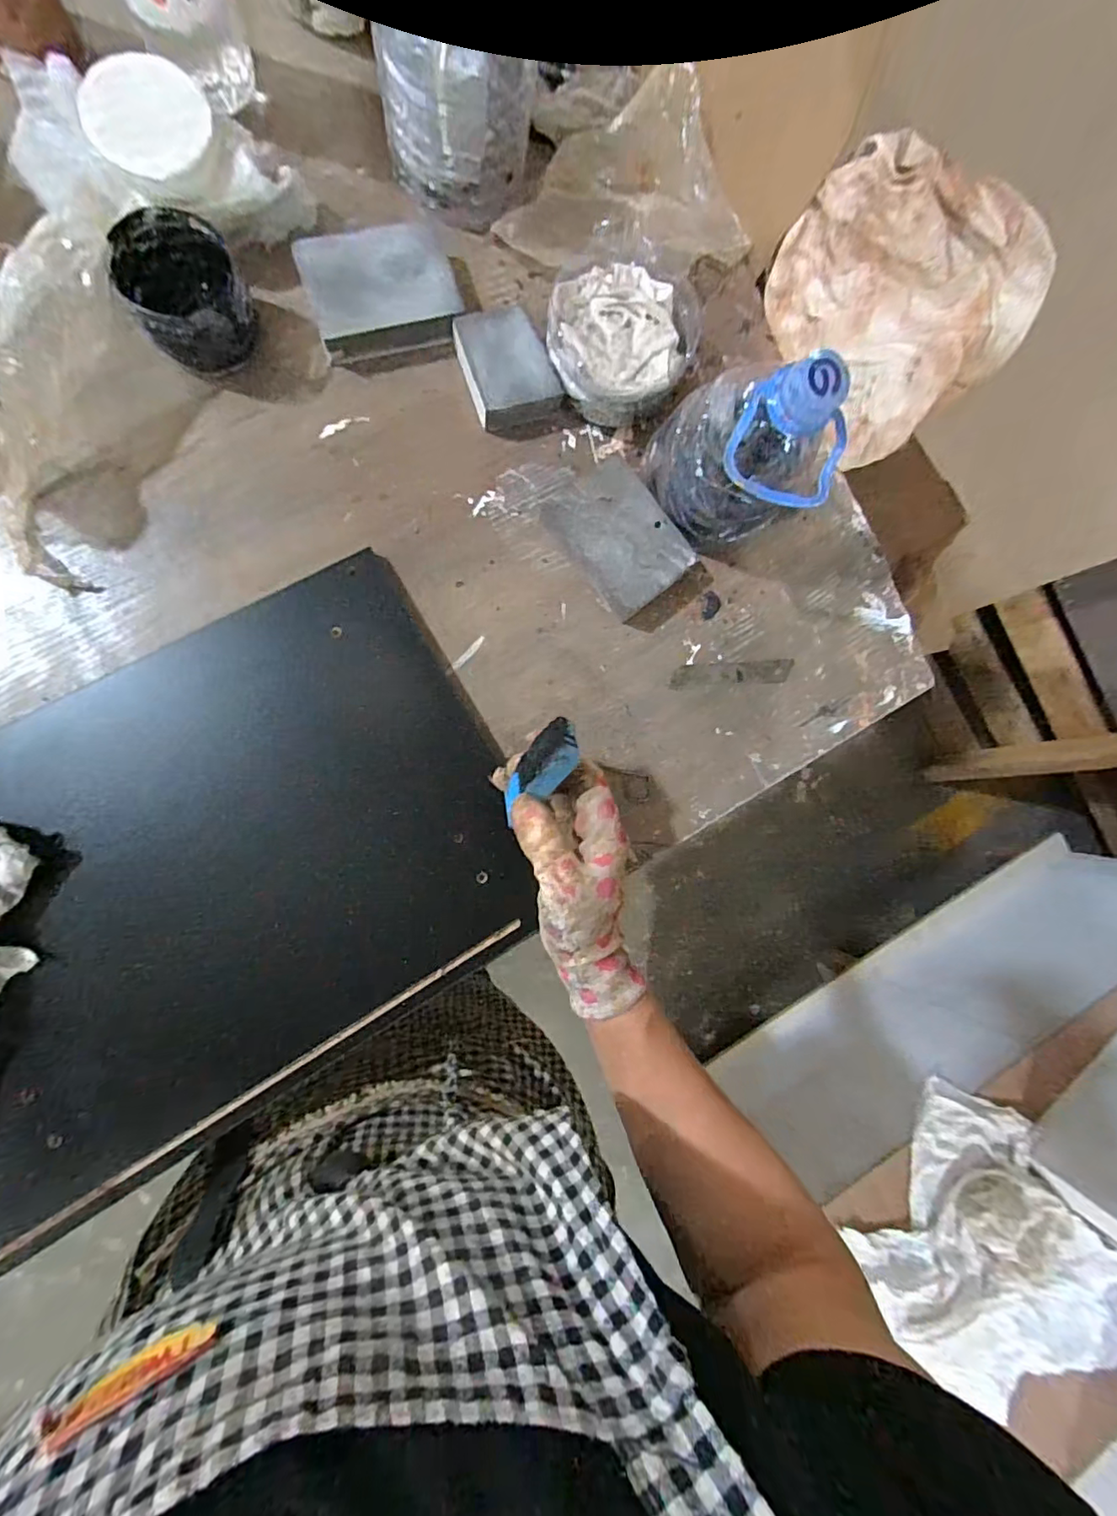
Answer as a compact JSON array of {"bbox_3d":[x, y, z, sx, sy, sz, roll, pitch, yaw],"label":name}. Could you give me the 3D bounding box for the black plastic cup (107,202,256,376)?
[{"bbox_3d":[-0.233,-0.292,0.359,0.066,0.048,0.072,0,87,-9],"label":"black plastic cup"}]

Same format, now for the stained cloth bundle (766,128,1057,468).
[{"bbox_3d":[0.245,-0.333,0.402,0.140,0.104,0.168,-40,94,-8],"label":"stained cloth bundle"}]

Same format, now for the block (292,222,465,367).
[{"bbox_3d":[-0.120,-0.317,0.387,0.097,0.029,0.066,-14,90,-9],"label":"block"}]

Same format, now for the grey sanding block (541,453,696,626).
[{"bbox_3d":[0.043,-0.156,0.407,0.071,0.025,0.095,-39,93,-9],"label":"grey sanding block"}]

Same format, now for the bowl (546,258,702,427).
[{"bbox_3d":[0.043,-0.297,0.404,0.101,0.042,0.109,33,83,-6],"label":"bowl"}]

